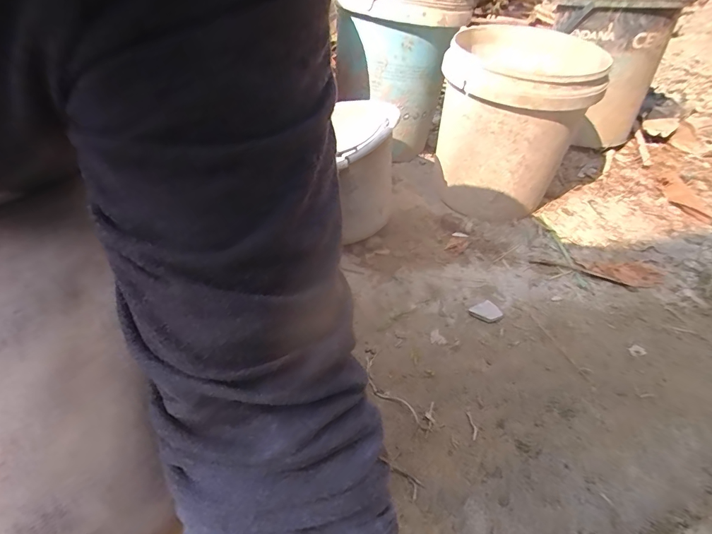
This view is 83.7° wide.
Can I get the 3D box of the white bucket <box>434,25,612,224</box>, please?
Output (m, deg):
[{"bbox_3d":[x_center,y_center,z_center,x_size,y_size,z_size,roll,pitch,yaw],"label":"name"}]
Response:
[{"bbox_3d":[0.312,-0.280,0.850,0.282,0.317,0.256,27,46,24],"label":"white bucket"}]

